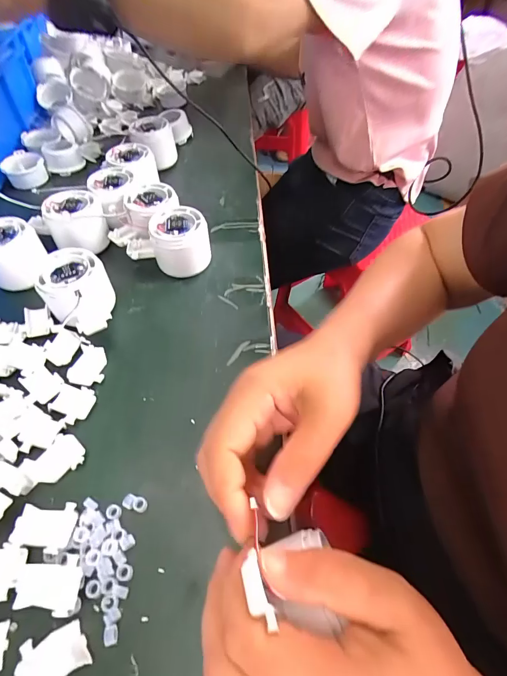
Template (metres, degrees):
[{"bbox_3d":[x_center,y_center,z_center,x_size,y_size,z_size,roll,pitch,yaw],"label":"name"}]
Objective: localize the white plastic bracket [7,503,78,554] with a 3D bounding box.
[{"bbox_3d":[-0.134,0.120,0.226,0.037,0.009,0.028,3,54,-2],"label":"white plastic bracket"}]

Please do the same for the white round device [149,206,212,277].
[{"bbox_3d":[-0.075,-0.100,0.368,0.056,0.052,0.051,2,54,-3],"label":"white round device"}]

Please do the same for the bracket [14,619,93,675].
[{"bbox_3d":[-0.110,0.176,0.193,0.033,0.007,0.029,-28,61,-23],"label":"bracket"}]

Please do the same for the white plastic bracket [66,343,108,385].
[{"bbox_3d":[-0.141,0.022,0.302,0.028,0.009,0.035,7,54,0],"label":"white plastic bracket"}]

